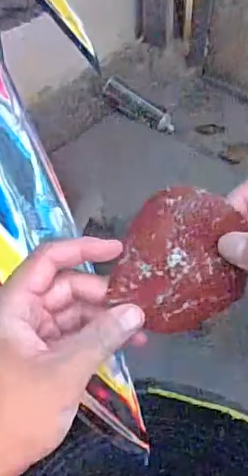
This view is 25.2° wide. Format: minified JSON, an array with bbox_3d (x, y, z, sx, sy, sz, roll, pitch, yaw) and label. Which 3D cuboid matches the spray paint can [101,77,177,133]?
[{"bbox_3d":[0.037,-0.314,1.344,0.197,0.056,0.043,30,49,-13],"label":"spray paint can"}]

